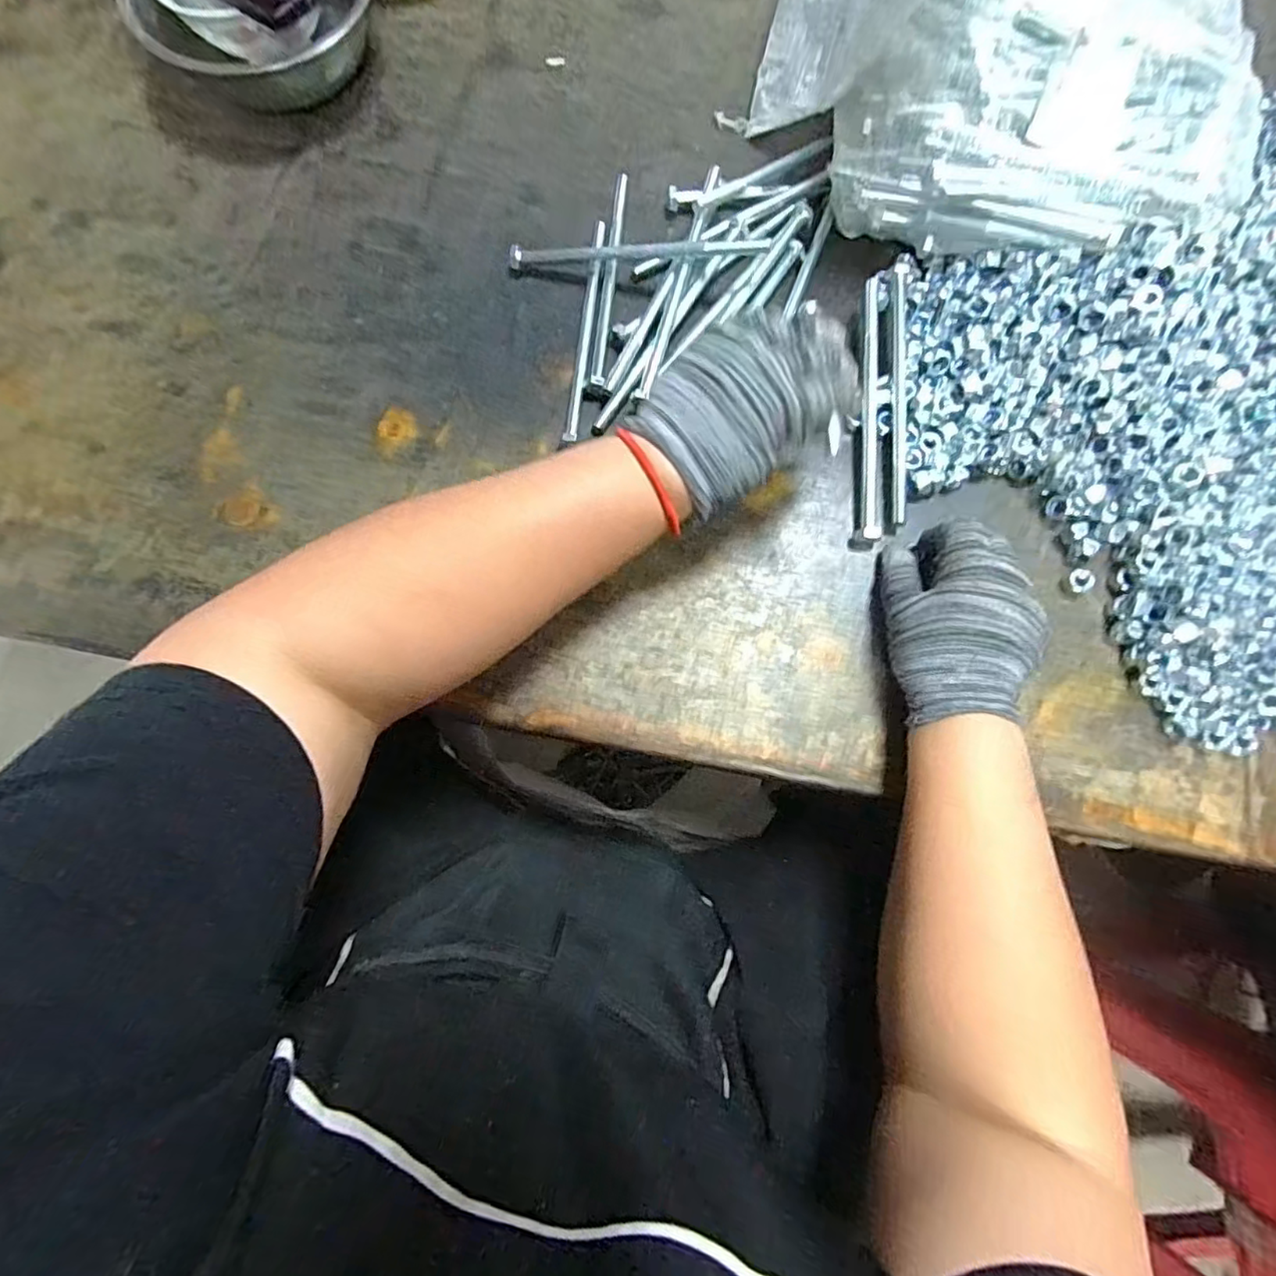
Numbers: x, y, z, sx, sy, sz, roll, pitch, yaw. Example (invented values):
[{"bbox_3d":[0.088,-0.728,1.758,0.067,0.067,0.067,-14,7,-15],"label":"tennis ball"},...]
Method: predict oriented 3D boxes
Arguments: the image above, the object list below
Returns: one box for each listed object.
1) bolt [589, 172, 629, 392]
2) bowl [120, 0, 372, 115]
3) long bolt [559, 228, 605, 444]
[{"bbox_3d":[-0.021,-0.266,0.453,0.009,0.011,0.185,5,78,2],"label":"bolt"},{"bbox_3d":[-0.290,-0.492,0.480,0.166,0.074,0.166,0,78,0],"label":"bowl"},{"bbox_3d":[-0.038,-0.226,0.448,0.011,0.006,0.189,6,78,2],"label":"long bolt"}]

